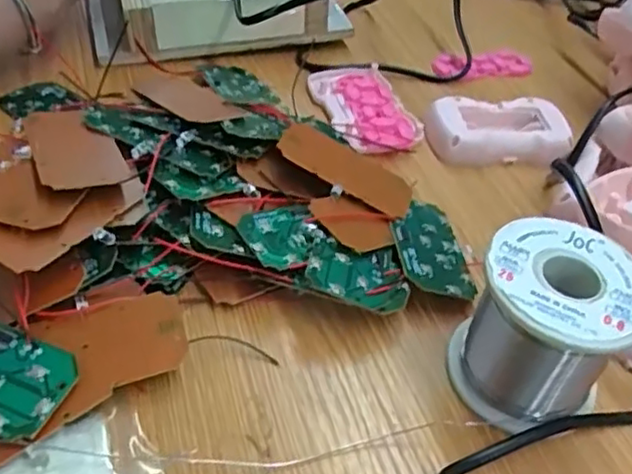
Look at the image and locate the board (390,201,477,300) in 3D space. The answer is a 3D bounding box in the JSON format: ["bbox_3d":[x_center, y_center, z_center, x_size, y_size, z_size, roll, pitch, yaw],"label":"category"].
[{"bbox_3d":[0.056,0.004,0.321,0.038,0.004,0.069,12,38,-19],"label":"board"}]

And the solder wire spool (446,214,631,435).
[{"bbox_3d":[0.091,0.036,0.259,0.059,0.063,0.059,3,44,-3],"label":"solder wire spool"}]

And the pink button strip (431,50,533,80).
[{"bbox_3d":[0.120,-0.127,0.472,0.075,0.008,0.028,-11,47,-17],"label":"pink button strip"}]

